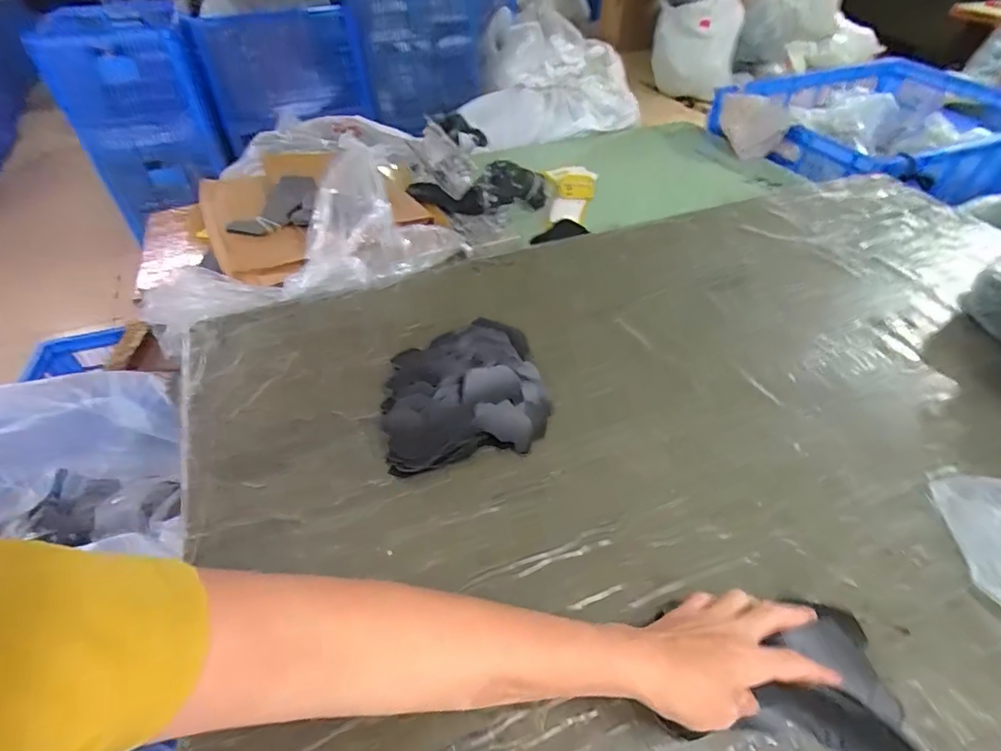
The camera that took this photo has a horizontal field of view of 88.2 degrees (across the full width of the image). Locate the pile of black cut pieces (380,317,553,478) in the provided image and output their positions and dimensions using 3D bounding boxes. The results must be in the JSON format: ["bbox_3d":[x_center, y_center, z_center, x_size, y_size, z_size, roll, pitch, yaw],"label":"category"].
[{"bbox_3d":[-0.039,0.016,0.559,0.172,0.041,0.163,-7,46,-8],"label":"pile of black cut pieces"}]

